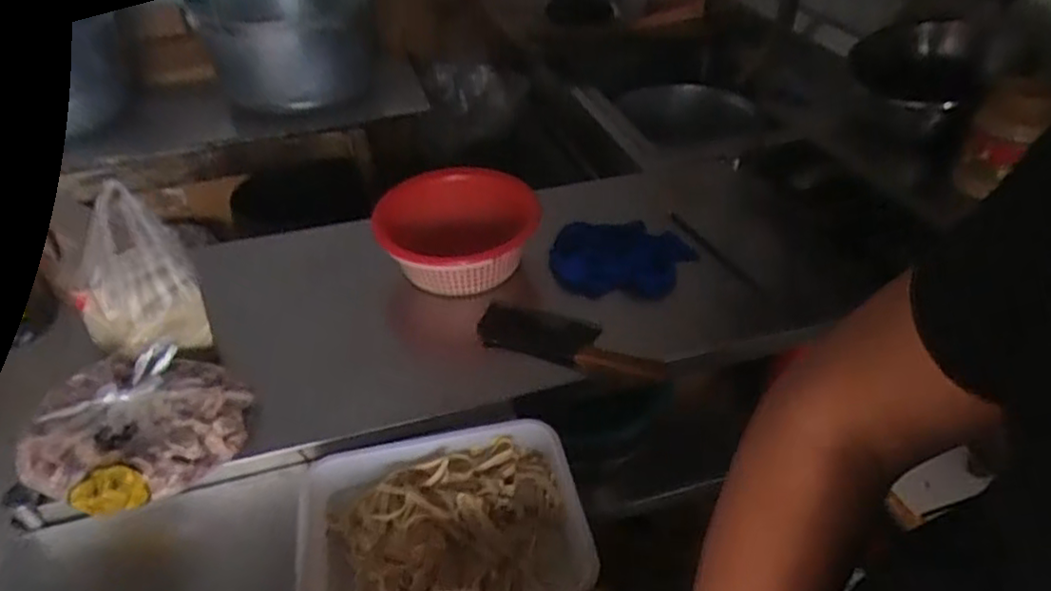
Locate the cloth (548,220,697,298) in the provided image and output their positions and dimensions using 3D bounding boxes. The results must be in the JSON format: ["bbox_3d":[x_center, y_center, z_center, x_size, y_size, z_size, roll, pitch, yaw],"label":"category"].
[{"bbox_3d":[0.146,-0.055,1.025,0.216,0.115,0.028,5,14,-10],"label":"cloth"}]

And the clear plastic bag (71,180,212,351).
[{"bbox_3d":[-0.471,-0.024,0.792,0.112,0.188,0.127,32,50,33],"label":"clear plastic bag"}]

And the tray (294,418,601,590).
[{"bbox_3d":[-0.087,0.242,0.716,0.305,0.057,0.203,-5,40,-5],"label":"tray"}]

